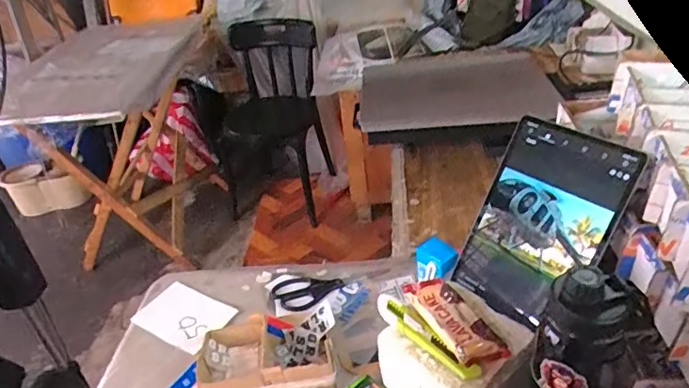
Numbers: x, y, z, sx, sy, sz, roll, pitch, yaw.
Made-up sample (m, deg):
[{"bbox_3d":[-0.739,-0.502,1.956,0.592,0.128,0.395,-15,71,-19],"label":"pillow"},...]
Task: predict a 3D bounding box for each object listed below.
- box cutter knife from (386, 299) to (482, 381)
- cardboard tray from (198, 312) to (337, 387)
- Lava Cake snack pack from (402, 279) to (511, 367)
[{"bbox_3d":[0.097,0.169,0.620,0.020,0.017,0.138,-29,40,-30],"label":"box cutter knife"},{"bbox_3d":[-0.110,0.228,0.732,0.181,0.063,0.111,-9,34,-5],"label":"cardboard tray"},{"bbox_3d":[0.130,0.148,0.632,0.060,0.021,0.132,-19,36,-18],"label":"Lava Cake snack pack"}]

